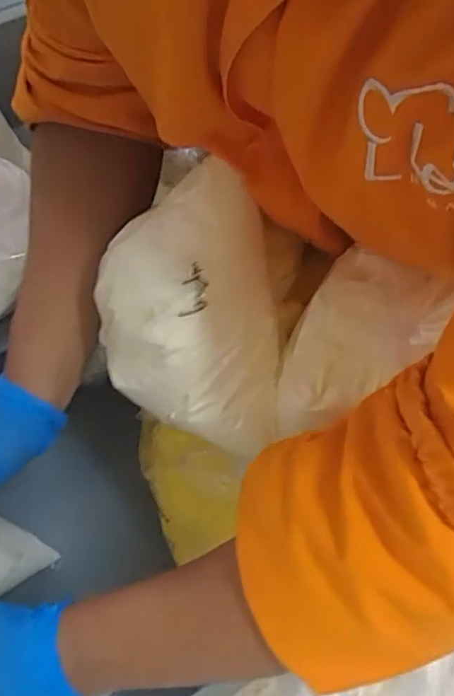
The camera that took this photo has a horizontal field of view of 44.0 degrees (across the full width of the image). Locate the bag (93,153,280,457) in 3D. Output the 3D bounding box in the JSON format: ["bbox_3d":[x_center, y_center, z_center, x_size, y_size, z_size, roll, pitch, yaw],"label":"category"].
[{"bbox_3d":[-0.026,-0.020,0.369,0.113,0.076,0.166,-12,71,-7],"label":"bag"}]

